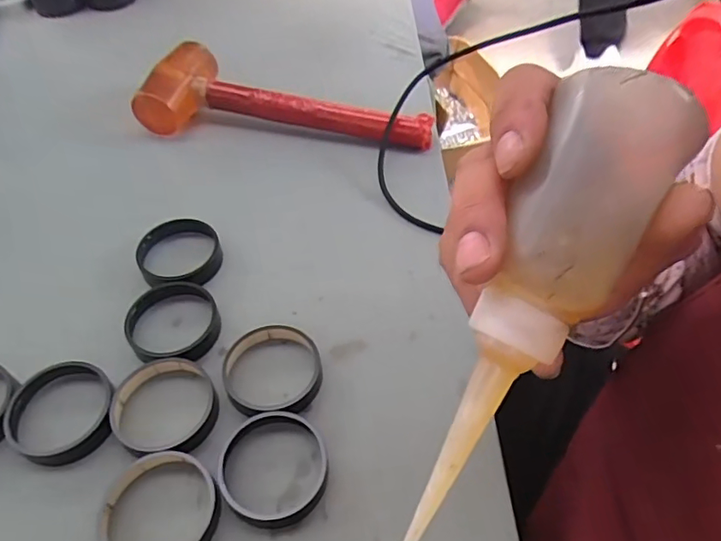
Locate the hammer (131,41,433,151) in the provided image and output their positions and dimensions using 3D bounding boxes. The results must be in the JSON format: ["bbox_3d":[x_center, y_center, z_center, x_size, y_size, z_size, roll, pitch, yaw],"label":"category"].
[{"bbox_3d":[-0.078,-0.185,0.582,0.309,0.058,0.099,8,51,7],"label":"hammer"}]

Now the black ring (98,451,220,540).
[{"bbox_3d":[-0.123,0.147,0.329,0.070,0.014,0.068,-1,51,1],"label":"black ring"}]

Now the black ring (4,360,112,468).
[{"bbox_3d":[-0.201,0.095,0.362,0.065,0.017,0.068,-1,51,1],"label":"black ring"}]

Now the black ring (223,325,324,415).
[{"bbox_3d":[-0.064,0.073,0.391,0.071,0.015,0.073,-1,51,1],"label":"black ring"}]

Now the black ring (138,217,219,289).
[{"bbox_3d":[-0.155,-0.017,0.459,0.067,0.015,0.073,-1,51,1],"label":"black ring"}]

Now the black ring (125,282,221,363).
[{"bbox_3d":[-0.143,0.041,0.411,0.067,0.023,0.072,-1,51,1],"label":"black ring"}]

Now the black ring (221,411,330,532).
[{"bbox_3d":[-0.056,0.126,0.345,0.069,0.017,0.067,-1,51,1],"label":"black ring"}]

